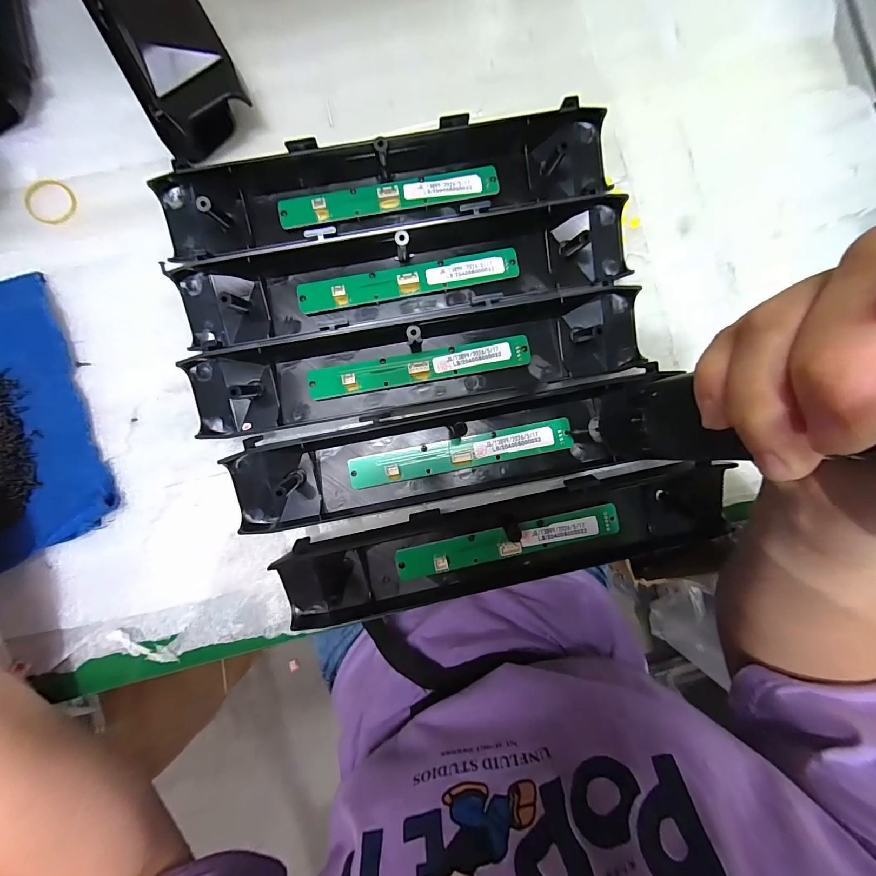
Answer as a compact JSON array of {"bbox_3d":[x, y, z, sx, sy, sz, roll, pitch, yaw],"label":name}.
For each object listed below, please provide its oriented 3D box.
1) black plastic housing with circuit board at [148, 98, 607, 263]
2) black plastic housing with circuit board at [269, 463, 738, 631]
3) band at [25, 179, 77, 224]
[{"bbox_3d":[-0.031,-0.157,0.241,0.272,0.024,0.066,-10,88,-2],"label":"black plastic housing with circuit board"},{"bbox_3d":[0.043,0.065,0.231,0.270,0.024,0.056,-11,88,-2],"label":"black plastic housing with circuit board"},{"bbox_3d":[-0.246,-0.150,0.246,0.029,0.004,0.027,0,88,-2],"label":"band"}]

